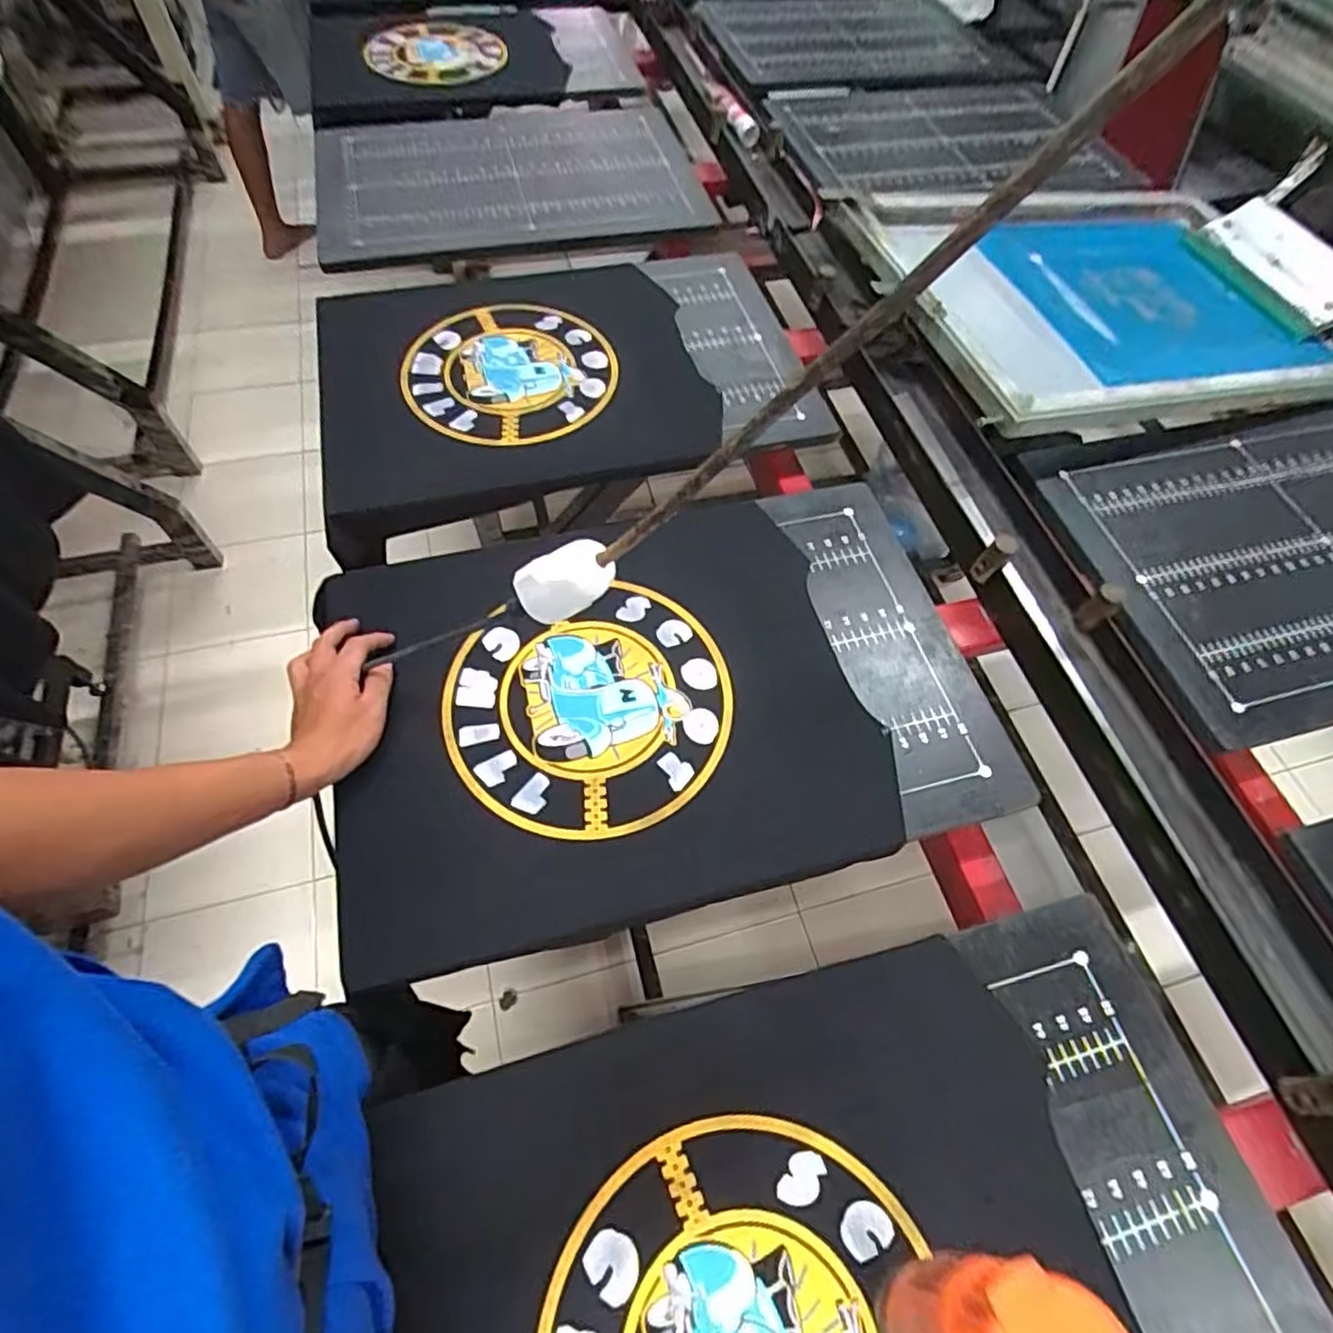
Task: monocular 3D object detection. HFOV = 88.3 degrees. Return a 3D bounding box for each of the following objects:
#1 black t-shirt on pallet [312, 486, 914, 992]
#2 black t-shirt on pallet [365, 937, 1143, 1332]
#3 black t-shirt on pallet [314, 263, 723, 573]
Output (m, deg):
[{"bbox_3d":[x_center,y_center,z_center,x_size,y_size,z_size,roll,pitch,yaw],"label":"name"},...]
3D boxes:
[{"bbox_3d":[-0.062,0.032,0.635,0.465,0.038,0.387,-12,62,-9],"label":"black t-shirt on pallet"},{"bbox_3d":[0.067,0.424,0.421,0.454,0.029,0.388,-12,62,-9],"label":"black t-shirt on pallet"},{"bbox_3d":[-0.202,-0.363,0.868,0.479,0.076,0.429,-13,59,-4],"label":"black t-shirt on pallet"}]

